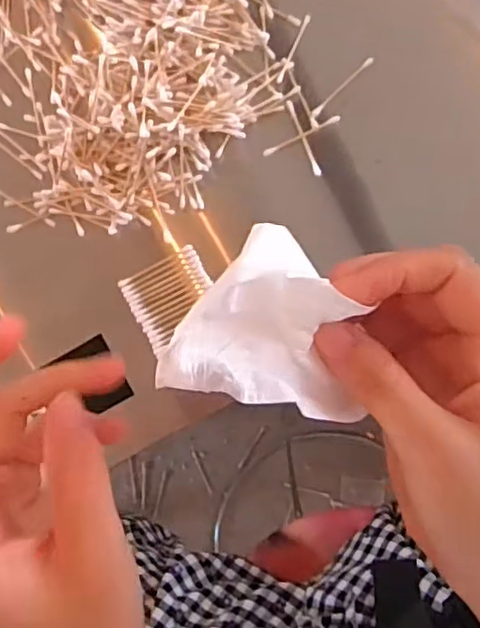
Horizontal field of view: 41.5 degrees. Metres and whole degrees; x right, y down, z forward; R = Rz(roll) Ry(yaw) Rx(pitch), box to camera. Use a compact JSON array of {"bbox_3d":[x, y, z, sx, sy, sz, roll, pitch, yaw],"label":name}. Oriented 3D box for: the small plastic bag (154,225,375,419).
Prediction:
[{"bbox_3d":[0.014,0.007,0.209,0.026,0.075,0.055,39,104,43],"label":"small plastic bag"}]

